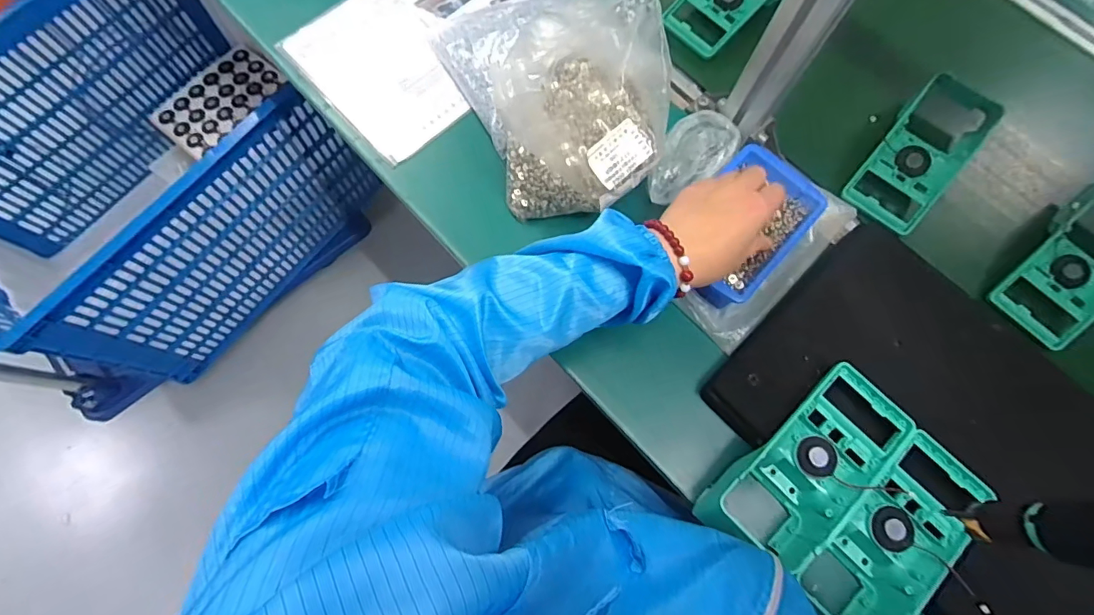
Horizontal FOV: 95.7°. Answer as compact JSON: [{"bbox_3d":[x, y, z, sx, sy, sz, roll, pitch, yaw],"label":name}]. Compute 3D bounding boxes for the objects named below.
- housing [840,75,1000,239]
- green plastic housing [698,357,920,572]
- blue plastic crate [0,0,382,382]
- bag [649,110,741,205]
[{"bbox_3d":[0.413,-0.173,0.541,0.087,0.041,0.195,41,77,10],"label":"housing"},{"bbox_3d":[0.224,0.141,0.441,0.095,0.058,0.183,43,77,10],"label":"green plastic housing"},{"bbox_3d":[-0.772,-0.229,0.960,0.479,0.397,0.624,37,76,9],"label":"blue plastic crate"},{"bbox_3d":[0.148,-0.155,0.513,0.062,0.026,0.111,42,77,10],"label":"bag"}]

